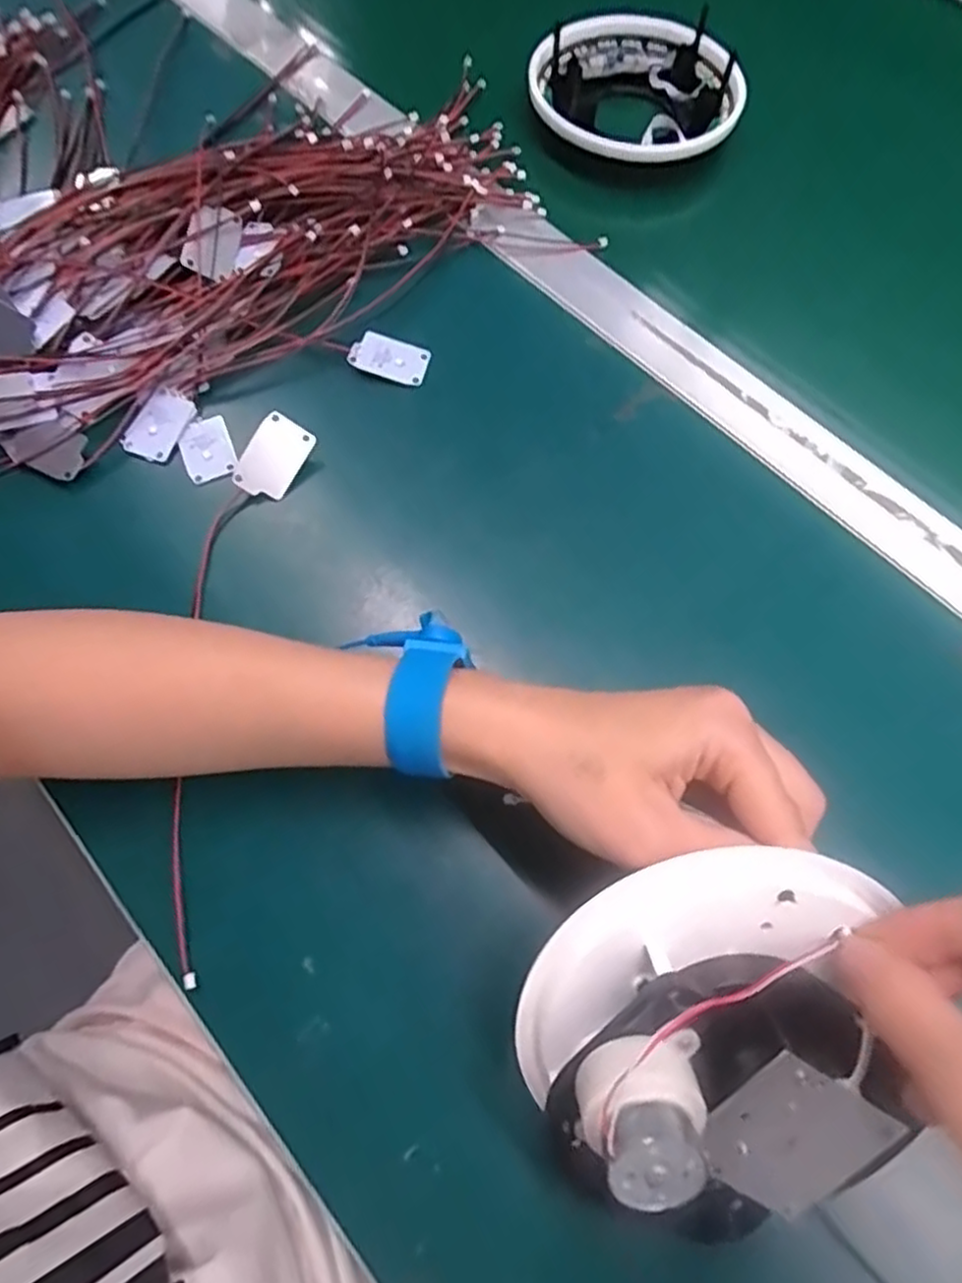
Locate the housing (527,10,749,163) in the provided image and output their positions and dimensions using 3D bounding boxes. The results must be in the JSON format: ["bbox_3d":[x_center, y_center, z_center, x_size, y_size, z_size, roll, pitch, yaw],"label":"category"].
[{"bbox_3d":[0.097,-0.363,0.437,0.126,0.029,0.145,2,68,1],"label":"housing"}]

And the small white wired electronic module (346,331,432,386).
[{"bbox_3d":[-0.048,-0.150,0.363,0.040,0.004,0.024,16,75,-7],"label":"small white wired electronic module"}]

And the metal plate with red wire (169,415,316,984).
[{"bbox_3d":[-0.116,0.010,0.297,0.043,0.020,0.245,5,68,3],"label":"metal plate with red wire"}]

